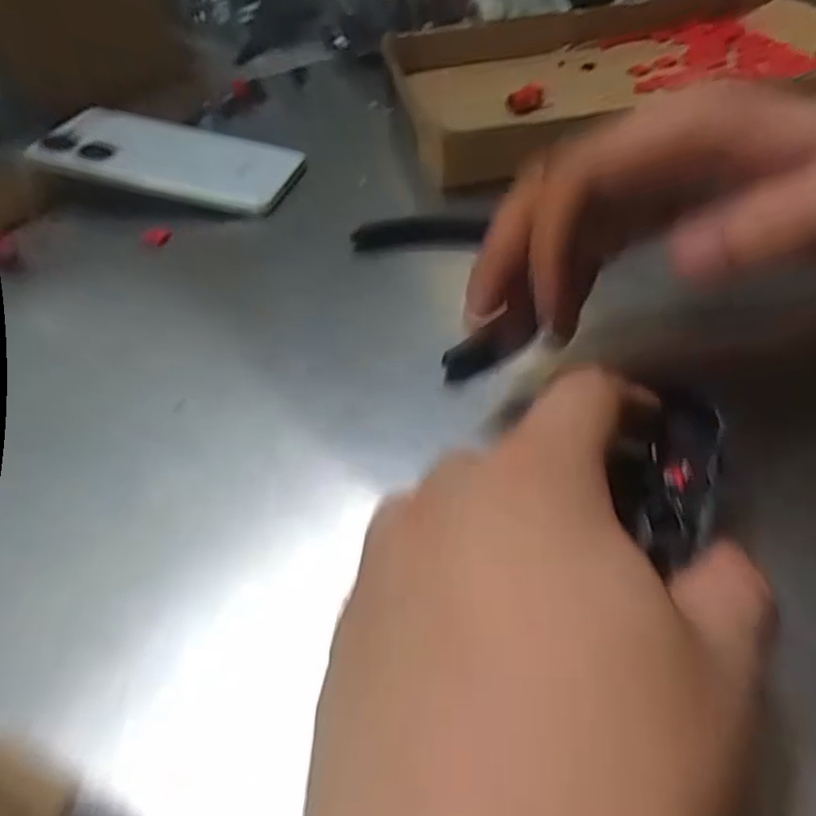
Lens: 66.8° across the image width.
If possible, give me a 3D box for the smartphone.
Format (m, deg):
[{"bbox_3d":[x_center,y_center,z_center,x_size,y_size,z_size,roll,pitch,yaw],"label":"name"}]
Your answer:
[{"bbox_3d":[-0.156,-0.164,0.401,0.174,0.010,0.073,15,51,6],"label":"smartphone"}]

